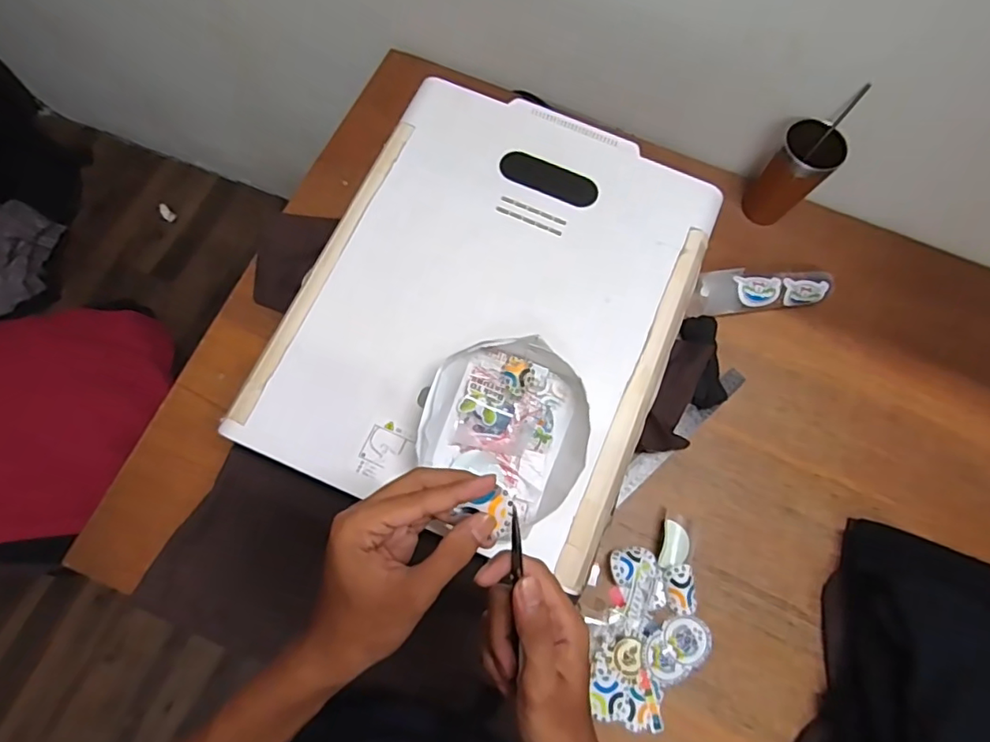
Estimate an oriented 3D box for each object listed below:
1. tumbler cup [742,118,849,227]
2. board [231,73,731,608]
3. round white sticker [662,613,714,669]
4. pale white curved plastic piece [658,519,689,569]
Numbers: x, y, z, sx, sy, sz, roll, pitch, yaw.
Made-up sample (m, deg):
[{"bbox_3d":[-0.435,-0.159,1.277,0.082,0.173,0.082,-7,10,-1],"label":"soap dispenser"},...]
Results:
[{"bbox_3d":[0.426,-0.278,0.804,0.080,0.156,0.068,41,75,8],"label":"tumbler cup"},{"bbox_3d":[0.003,-0.082,0.615,0.397,0.025,0.496,22,74,6],"label":"board"},{"bbox_3d":[0.233,0.327,0.668,0.060,0.005,0.055,-1,76,2],"label":"round white sticker"},{"bbox_3d":[0.227,0.221,0.696,0.036,0.017,0.057,14,73,0],"label":"pale white curved plastic piece"}]

